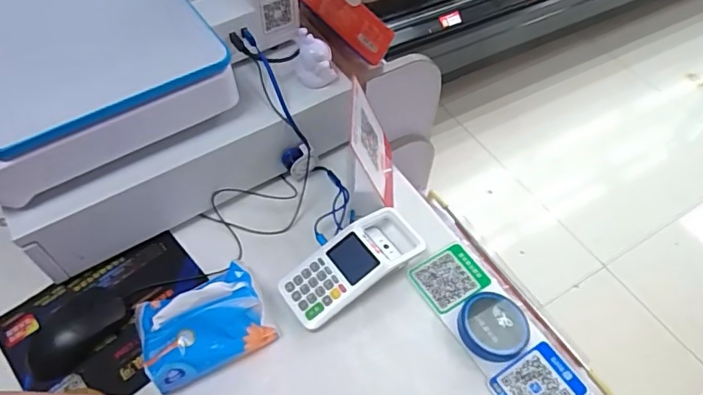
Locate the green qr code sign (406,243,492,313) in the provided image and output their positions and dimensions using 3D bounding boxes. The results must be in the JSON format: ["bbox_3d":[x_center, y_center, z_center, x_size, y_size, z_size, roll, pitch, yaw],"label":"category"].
[{"bbox_3d":[0.121,0.097,0.633,0.081,0.006,0.070,-31,63,-18],"label":"green qr code sign"}]

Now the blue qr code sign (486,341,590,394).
[{"bbox_3d":[0.203,0.206,0.558,0.092,0.005,0.070,-27,60,-19],"label":"blue qr code sign"}]

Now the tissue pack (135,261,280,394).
[{"bbox_3d":[-0.162,0.129,0.549,0.132,0.079,0.100,-26,59,-18],"label":"tissue pack"}]

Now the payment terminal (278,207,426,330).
[{"bbox_3d":[0.004,0.082,0.620,0.177,0.050,0.074,-32,61,-22],"label":"payment terminal"}]

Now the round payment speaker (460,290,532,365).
[{"bbox_3d":[0.160,0.146,0.584,0.071,0.021,0.077,1,55,-1],"label":"round payment speaker"}]

